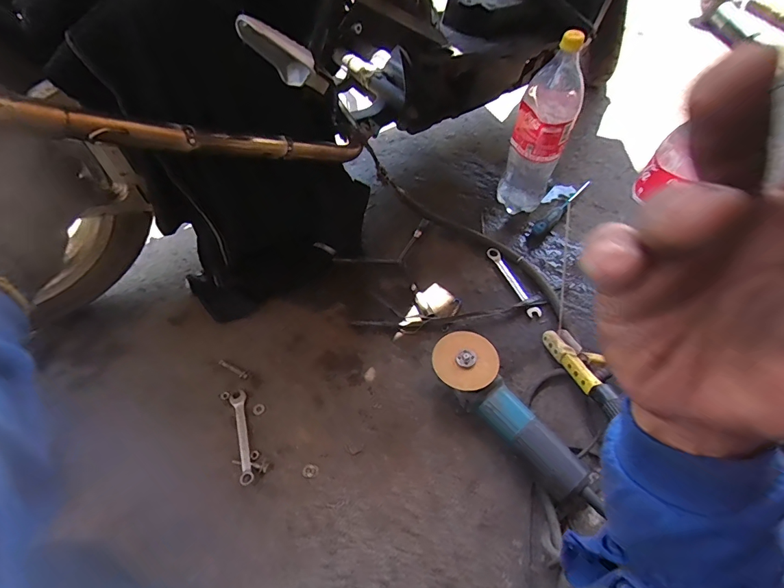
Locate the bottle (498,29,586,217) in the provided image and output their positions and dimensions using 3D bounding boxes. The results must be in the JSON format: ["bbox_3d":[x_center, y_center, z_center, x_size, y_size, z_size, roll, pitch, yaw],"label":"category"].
[{"bbox_3d":[0.269,-0.286,0.770,0.099,0.333,0.086,20,59,9],"label":"bottle"}]

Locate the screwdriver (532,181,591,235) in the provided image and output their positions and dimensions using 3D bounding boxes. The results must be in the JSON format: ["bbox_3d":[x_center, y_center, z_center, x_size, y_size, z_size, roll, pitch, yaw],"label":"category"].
[{"bbox_3d":[0.361,-0.186,0.898,0.028,0.033,0.206,38,64,19],"label":"screwdriver"}]

